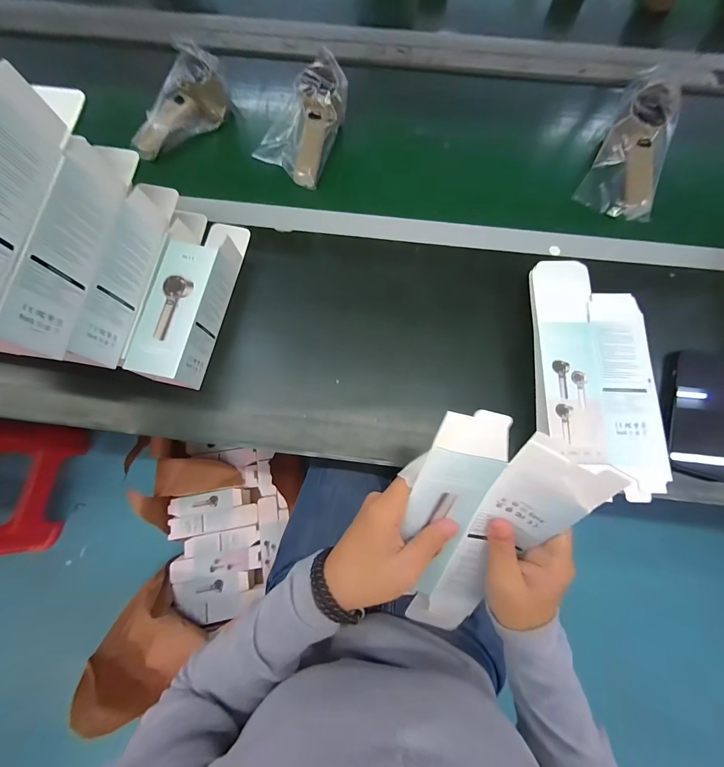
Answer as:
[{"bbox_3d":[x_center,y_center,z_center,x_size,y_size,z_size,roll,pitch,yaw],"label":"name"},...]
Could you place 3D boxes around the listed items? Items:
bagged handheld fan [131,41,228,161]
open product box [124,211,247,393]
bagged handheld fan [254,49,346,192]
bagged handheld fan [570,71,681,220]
[{"bbox_3d":[-0.266,-0.398,0.475,0.056,0.059,0.166,37,90,9],"label":"bagged handheld fan"},{"bbox_3d":[-0.211,-0.115,0.400,0.069,0.061,0.235,10,75,3],"label":"open product box"},{"bbox_3d":[-0.088,-0.378,0.463,0.095,0.069,0.155,20,75,5],"label":"bagged handheld fan"},{"bbox_3d":[0.380,-0.333,0.459,0.088,0.040,0.188,13,99,3],"label":"bagged handheld fan"}]

